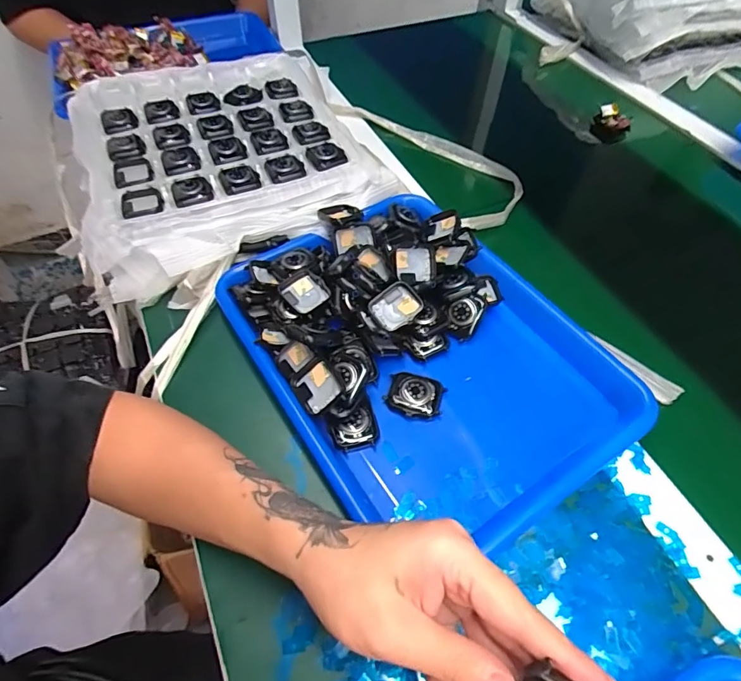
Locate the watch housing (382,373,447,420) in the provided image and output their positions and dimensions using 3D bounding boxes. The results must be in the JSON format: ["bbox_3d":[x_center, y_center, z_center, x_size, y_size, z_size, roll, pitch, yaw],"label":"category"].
[{"bbox_3d":[0.037,0.045,0.387,0.047,0.011,0.038,11,56,8],"label":"watch housing"}]

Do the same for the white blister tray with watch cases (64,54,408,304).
[{"bbox_3d":[-0.174,-0.232,0.553,0.348,0.050,0.371,-19,57,-12],"label":"white blister tray with watch cases"}]

